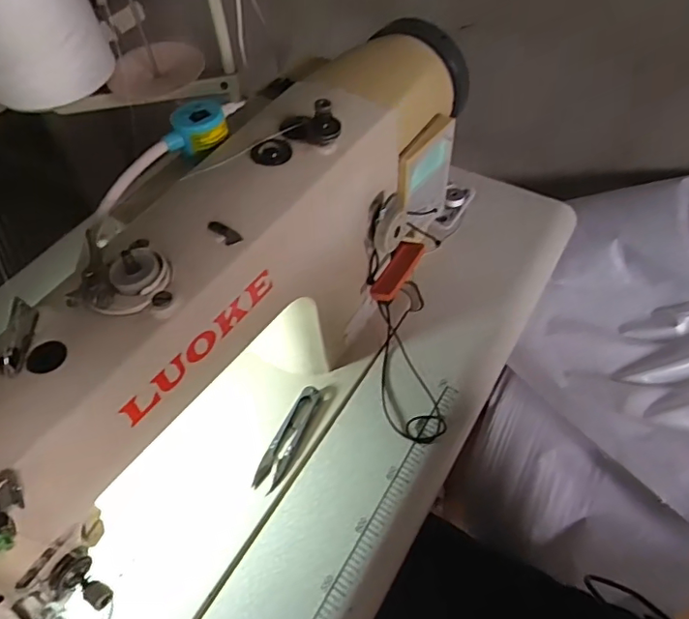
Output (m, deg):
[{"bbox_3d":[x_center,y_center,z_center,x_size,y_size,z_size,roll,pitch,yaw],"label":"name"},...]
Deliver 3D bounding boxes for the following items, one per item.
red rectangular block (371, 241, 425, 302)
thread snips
[{"bbox_3d":[0.048,-0.036,0.509,0.022,0.010,0.066,29,75,23],"label":"red rectangular block"},{"bbox_3d":[-0.051,0.113,0.487,0.024,0.008,0.100,17,56,16],"label":"thread snips"}]

